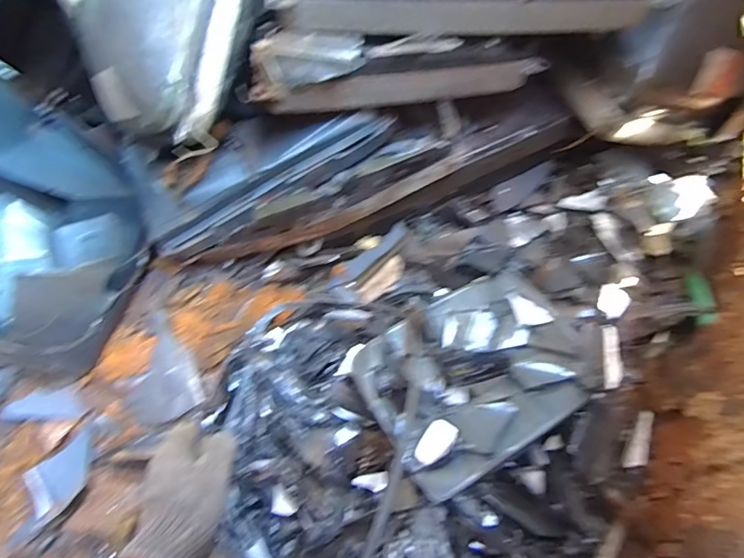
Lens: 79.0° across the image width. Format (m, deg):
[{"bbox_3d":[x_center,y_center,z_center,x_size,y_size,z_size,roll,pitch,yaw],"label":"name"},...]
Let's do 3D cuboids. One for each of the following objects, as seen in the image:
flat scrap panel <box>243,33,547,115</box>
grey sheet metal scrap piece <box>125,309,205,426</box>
[{"bbox_3d":[0.034,-0.252,0.553,0.368,0.091,0.050,-5,59,-5],"label":"flat scrap panel"},{"bbox_3d":[-0.321,0.132,0.664,0.095,0.029,0.163,-30,64,-18],"label":"grey sheet metal scrap piece"}]

